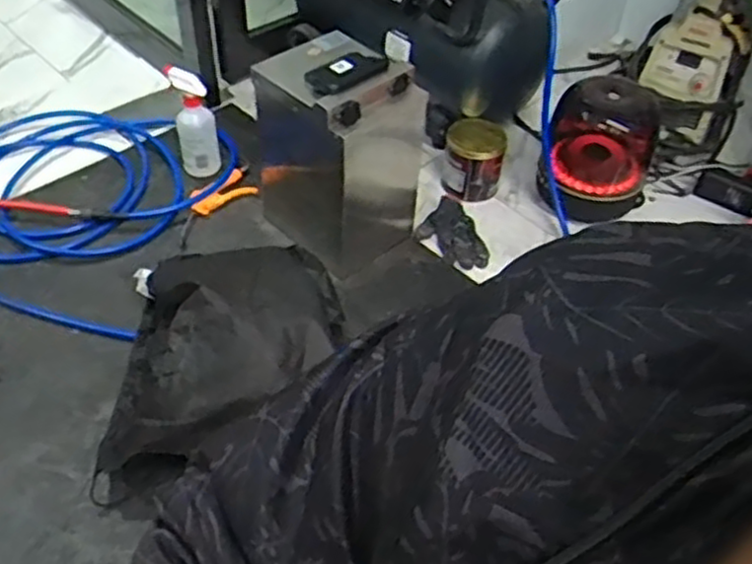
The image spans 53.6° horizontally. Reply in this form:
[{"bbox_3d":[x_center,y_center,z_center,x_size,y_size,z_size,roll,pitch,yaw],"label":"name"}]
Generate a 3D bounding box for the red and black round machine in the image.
[{"bbox_3d":[0.461,-0.294,1.491,0.224,0.214,0.282,15,47,10],"label":"red and black round machine"}]

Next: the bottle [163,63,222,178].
[{"bbox_3d":[-0.355,-0.314,1.459,0.079,0.205,0.090,-8,48,-11],"label":"bottle"}]

